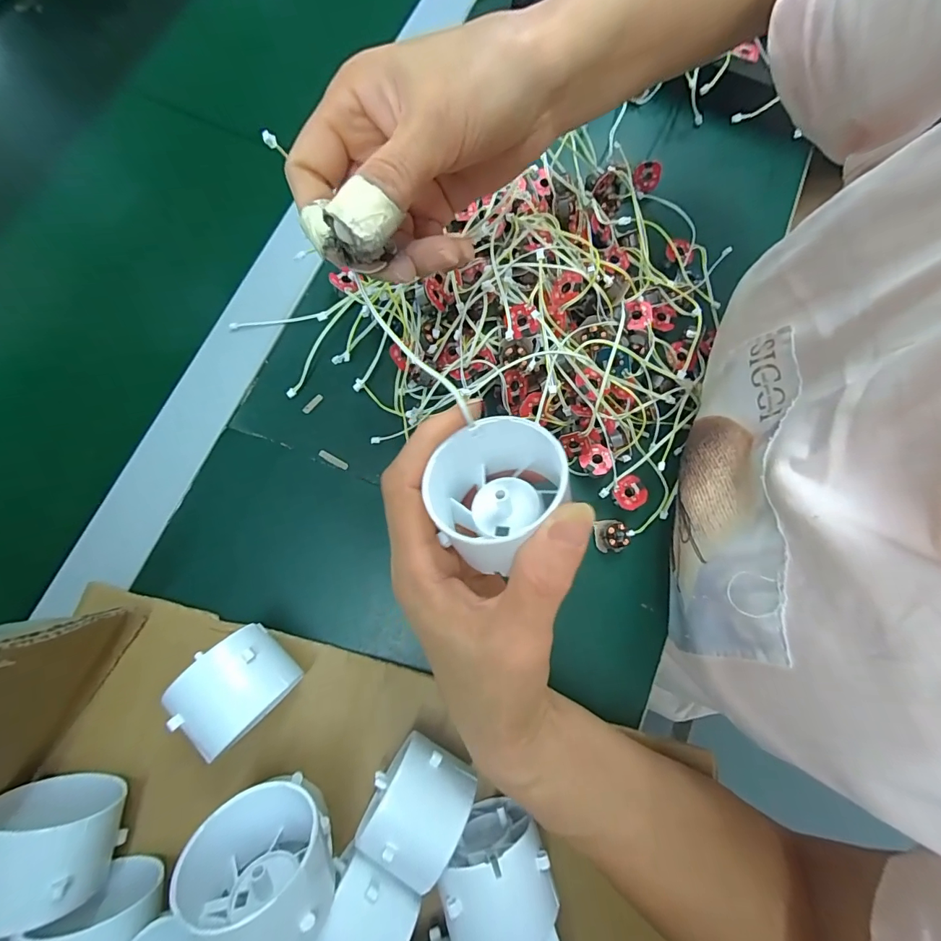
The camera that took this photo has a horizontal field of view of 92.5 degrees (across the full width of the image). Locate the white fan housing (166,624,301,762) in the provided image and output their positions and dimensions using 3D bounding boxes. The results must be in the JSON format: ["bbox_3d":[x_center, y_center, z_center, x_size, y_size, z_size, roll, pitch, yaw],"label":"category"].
[{"bbox_3d":[-0.106,0.100,0.214,0.038,0.046,0.044,42,80,8],"label":"white fan housing"}]

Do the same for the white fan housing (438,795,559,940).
[{"bbox_3d":[0.012,0.179,0.198,0.045,0.043,0.040,-21,79,-6],"label":"white fan housing"}]

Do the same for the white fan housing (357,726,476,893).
[{"bbox_3d":[-0.023,0.148,0.206,0.037,0.049,0.045,31,79,5],"label":"white fan housing"}]

